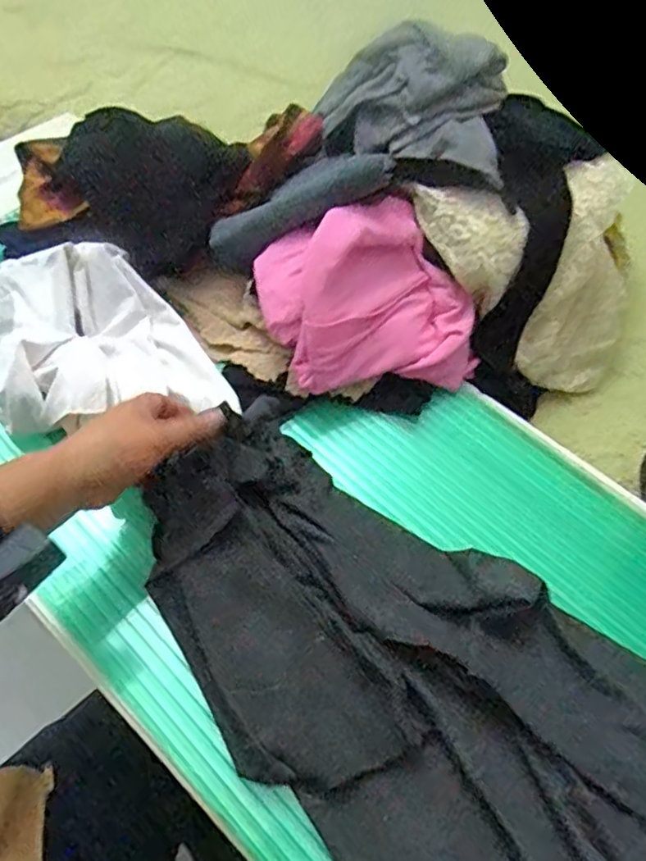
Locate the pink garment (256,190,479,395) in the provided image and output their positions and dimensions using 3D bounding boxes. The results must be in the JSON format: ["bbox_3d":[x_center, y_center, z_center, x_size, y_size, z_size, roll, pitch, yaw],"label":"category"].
[{"bbox_3d":[0.043,-0.124,0.585,0.200,0.114,0.142,-8,58,-9],"label":"pink garment"}]

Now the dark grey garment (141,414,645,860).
[{"bbox_3d":[0.075,0.169,0.458,0.282,0.056,0.485,-35,66,-24],"label":"dark grey garment"}]

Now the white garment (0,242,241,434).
[{"bbox_3d":[-0.218,-0.087,0.584,0.180,0.069,0.236,-23,61,-18],"label":"white garment"}]

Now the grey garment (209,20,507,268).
[{"bbox_3d":[0.032,-0.265,0.597,0.327,0.086,0.176,-34,62,7],"label":"grey garment"}]

